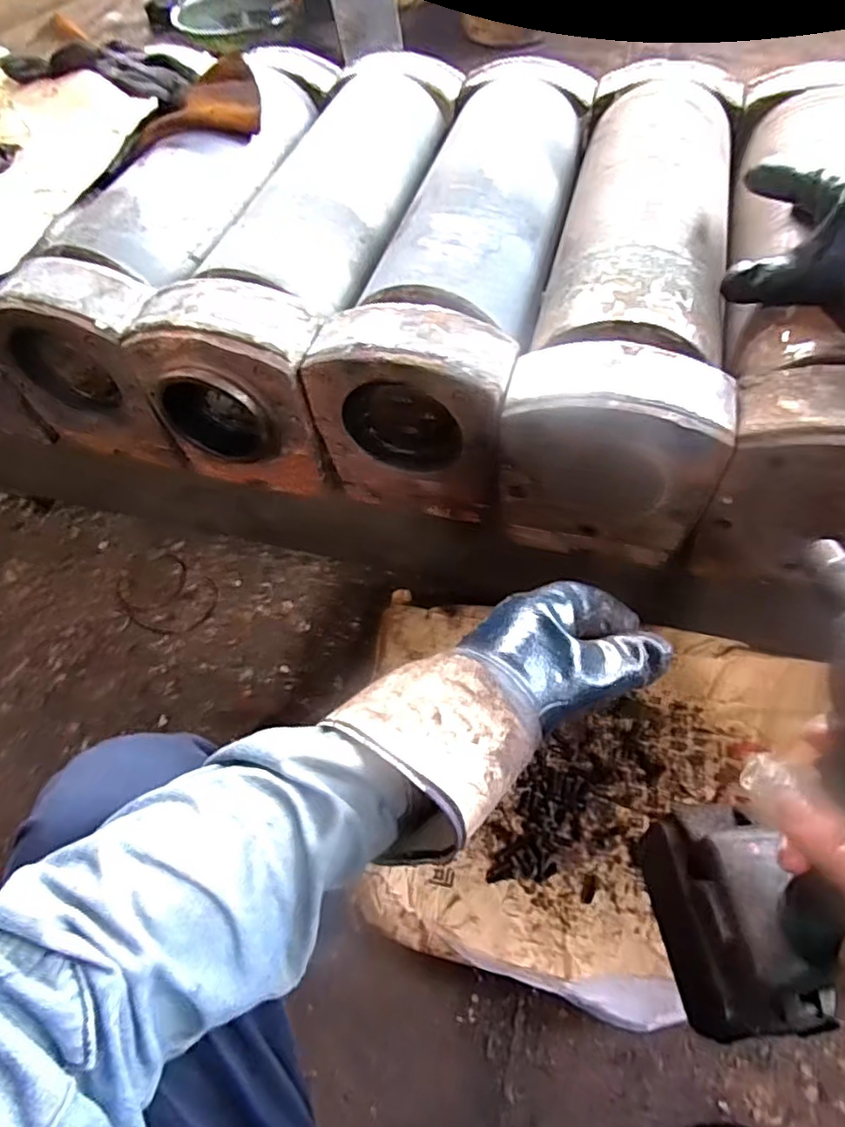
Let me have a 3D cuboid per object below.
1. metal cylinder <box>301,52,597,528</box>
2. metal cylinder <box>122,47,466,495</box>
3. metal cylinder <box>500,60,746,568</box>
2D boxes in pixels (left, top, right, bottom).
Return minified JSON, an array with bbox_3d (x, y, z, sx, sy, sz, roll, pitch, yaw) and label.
[{"bbox_3d":[0.060,-0.309,0.635,0.161,0.177,0.523,14,61,12],"label":"metal cylinder"},{"bbox_3d":[-0.097,-0.341,0.667,0.157,0.171,0.552,13,60,11],"label":"metal cylinder"},{"bbox_3d":[0.210,-0.281,0.607,0.159,0.177,0.553,12,60,11],"label":"metal cylinder"}]

